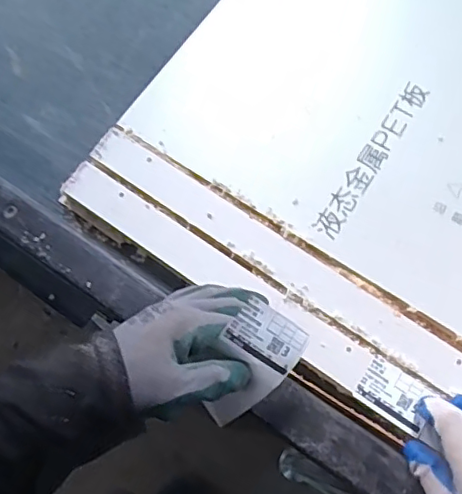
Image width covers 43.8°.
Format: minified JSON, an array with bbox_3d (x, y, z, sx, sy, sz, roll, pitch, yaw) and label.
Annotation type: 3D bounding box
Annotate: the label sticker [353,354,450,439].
[{"bbox_3d":[0.133,0.120,0.465,0.058,0.006,0.039,32,73,12],"label":"label sticker"}]

